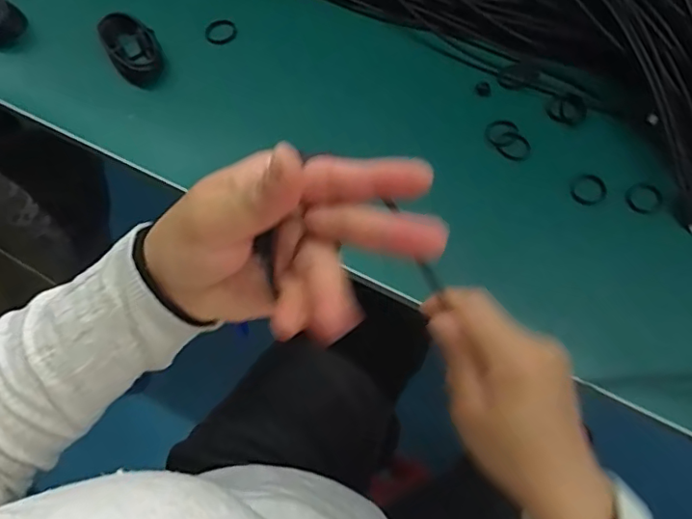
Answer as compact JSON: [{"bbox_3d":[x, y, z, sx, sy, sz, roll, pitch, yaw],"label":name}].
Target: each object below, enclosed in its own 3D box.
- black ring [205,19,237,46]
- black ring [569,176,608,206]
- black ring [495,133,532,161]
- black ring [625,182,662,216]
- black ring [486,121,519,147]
[{"bbox_3d":[-0.116,-0.210,0.502,0.029,0.006,0.024,-25,72,-7],"label":"black ring"},{"bbox_3d":[0.196,-0.056,0.436,0.029,0.004,0.026,-26,72,-7],"label":"black ring"},{"bbox_3d":[0.140,-0.094,0.449,0.029,0.004,0.025,23,73,9],"label":"black ring"},{"bbox_3d":[0.238,-0.049,0.430,0.028,0.004,0.026,0,71,1],"label":"black ring"},{"bbox_3d":[0.131,-0.107,0.455,0.025,0.004,0.028,37,76,13],"label":"black ring"}]

